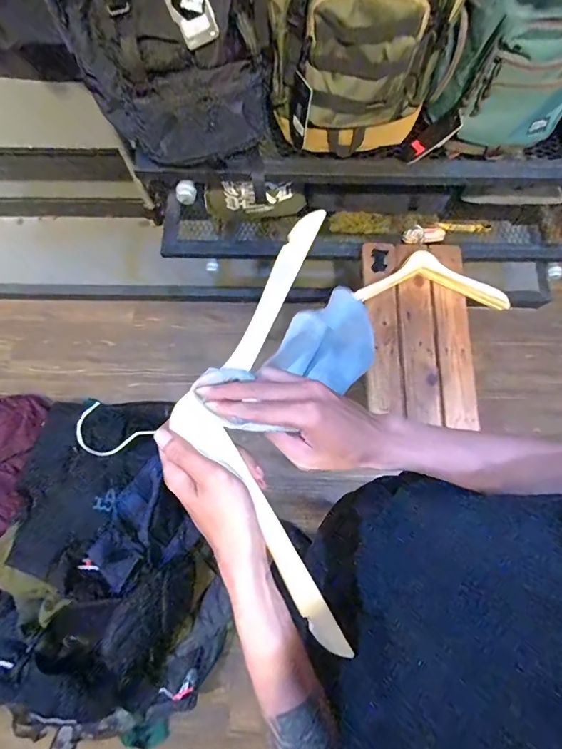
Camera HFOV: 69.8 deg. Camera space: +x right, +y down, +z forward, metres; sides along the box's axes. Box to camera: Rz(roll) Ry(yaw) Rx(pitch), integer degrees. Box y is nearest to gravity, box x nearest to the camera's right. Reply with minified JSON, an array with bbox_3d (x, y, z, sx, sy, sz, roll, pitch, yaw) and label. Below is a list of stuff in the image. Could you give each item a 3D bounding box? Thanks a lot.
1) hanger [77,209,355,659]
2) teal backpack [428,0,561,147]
[{"bbox_3d":[-0.056,0.046,0.360,0.212,0.008,0.402,-2,84,-10],"label":"hanger"},{"bbox_3d":[0.448,-0.594,0.703,0.260,0.335,0.137,-6,74,-1],"label":"teal backpack"}]

